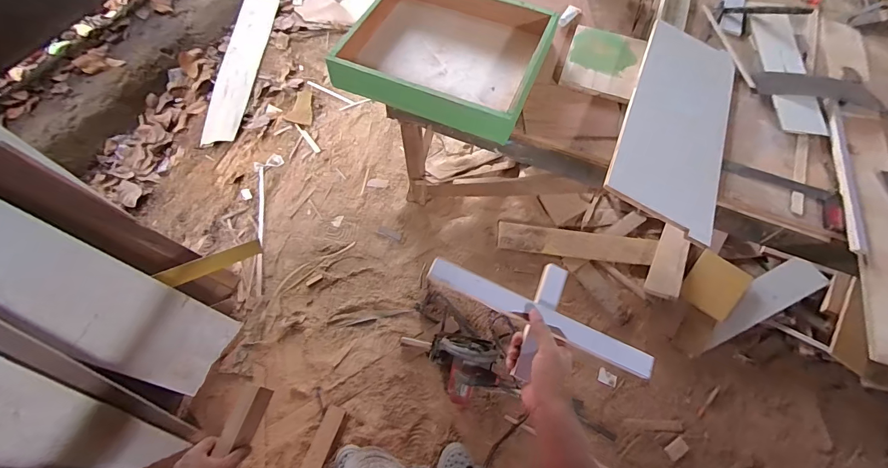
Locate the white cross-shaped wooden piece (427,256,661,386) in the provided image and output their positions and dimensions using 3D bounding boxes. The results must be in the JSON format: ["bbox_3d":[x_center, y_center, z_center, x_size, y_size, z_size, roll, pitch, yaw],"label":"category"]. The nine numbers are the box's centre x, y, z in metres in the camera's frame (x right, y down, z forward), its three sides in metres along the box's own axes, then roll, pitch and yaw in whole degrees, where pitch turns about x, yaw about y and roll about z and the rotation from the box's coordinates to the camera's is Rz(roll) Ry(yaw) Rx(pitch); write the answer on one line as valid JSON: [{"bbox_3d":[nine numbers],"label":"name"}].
[{"bbox_3d":[0.149,0.131,0.596,0.365,0.041,0.188,24,67,2],"label":"white cross-shaped wooden piece"}]

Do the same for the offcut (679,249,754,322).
[{"bbox_3d":[1.143,0.222,1.607,0.217,0.027,0.230,33,91,10],"label":"offcut"}]

